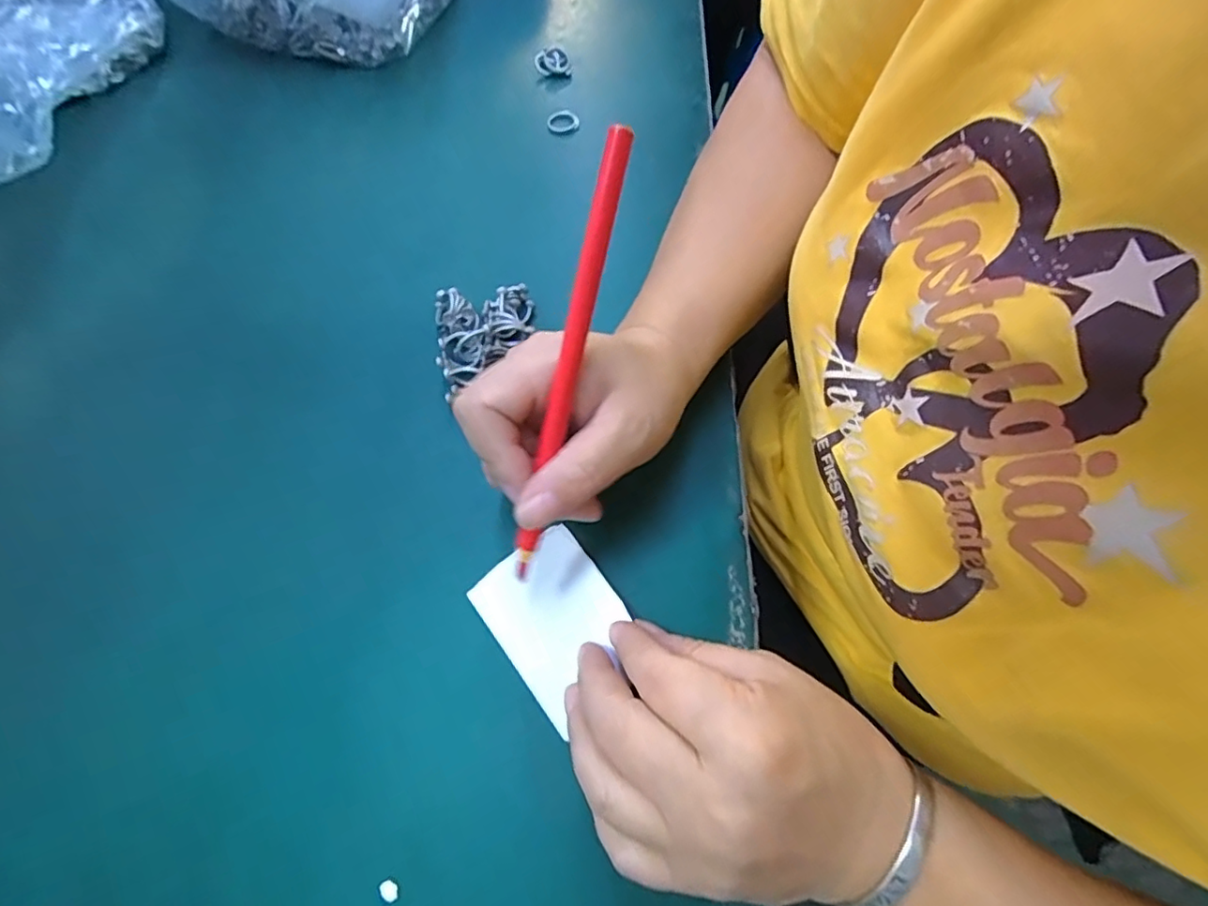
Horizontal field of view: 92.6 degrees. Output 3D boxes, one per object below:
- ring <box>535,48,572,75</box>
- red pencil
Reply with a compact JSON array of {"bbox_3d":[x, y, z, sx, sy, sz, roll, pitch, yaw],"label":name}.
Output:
[{"bbox_3d":[-0.037,-0.283,0.417,0.025,0.015,0.006,-4,23,-9],"label":"ring"},{"bbox_3d":[-0.014,-0.029,0.211,0.010,0.005,0.164,17,106,10],"label":"red pencil"}]

